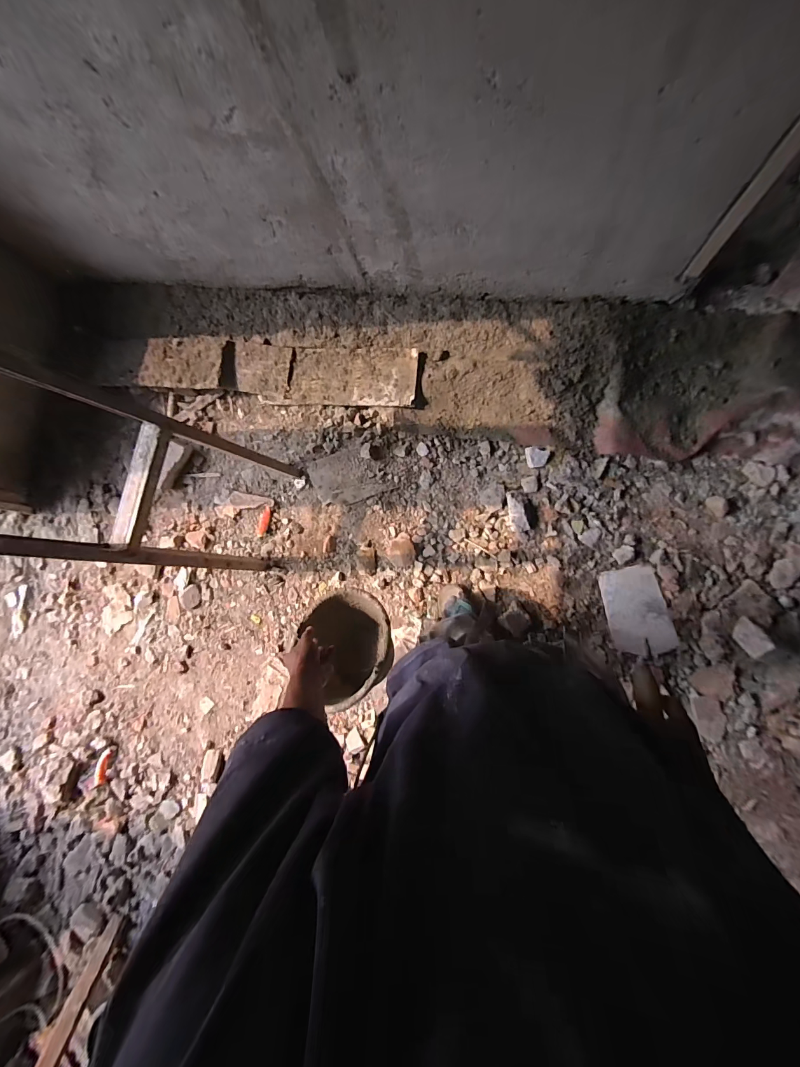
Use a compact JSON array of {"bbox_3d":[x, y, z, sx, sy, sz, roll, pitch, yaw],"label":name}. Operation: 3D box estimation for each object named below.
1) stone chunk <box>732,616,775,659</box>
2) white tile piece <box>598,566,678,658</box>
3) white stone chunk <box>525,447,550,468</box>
[{"bbox_3d":[1.168,0.351,1.262,0.054,0.103,0.132,-18,80,6],"label":"stone chunk"},{"bbox_3d":[0.400,0.129,0.640,0.090,0.008,0.140,-20,68,35],"label":"white tile piece"},{"bbox_3d":[0.509,-0.287,1.396,0.074,0.054,0.085,0,89,4],"label":"white stone chunk"}]

